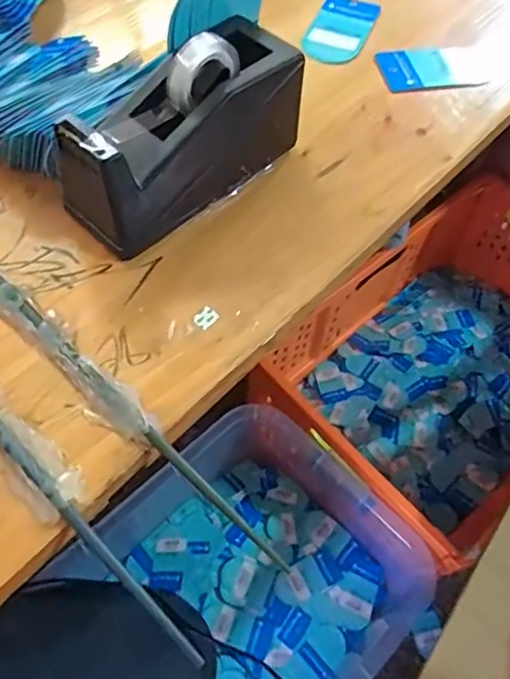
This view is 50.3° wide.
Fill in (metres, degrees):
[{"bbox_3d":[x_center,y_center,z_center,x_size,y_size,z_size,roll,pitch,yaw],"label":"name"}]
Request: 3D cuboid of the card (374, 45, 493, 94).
[{"bbox_3d":[0.140,-0.214,0.426,0.088,0.005,0.050,-10,63,-11],"label":"card"}]

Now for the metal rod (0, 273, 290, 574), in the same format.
[{"bbox_3d":[-0.074,0.026,0.268,0.232,0.011,0.009,40,66,19],"label":"metal rod"}]

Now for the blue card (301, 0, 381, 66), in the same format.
[{"bbox_3d":[0.070,-0.253,0.442,0.046,0.004,0.094,20,61,9],"label":"blue card"}]

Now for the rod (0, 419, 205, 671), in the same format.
[{"bbox_3d":[-0.108,0.054,0.251,0.236,0.009,0.008,40,66,19],"label":"rod"}]

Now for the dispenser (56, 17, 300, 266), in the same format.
[{"bbox_3d":[-0.043,-0.124,0.320,0.157,0.078,0.066,-39,69,-21],"label":"dispenser"}]

